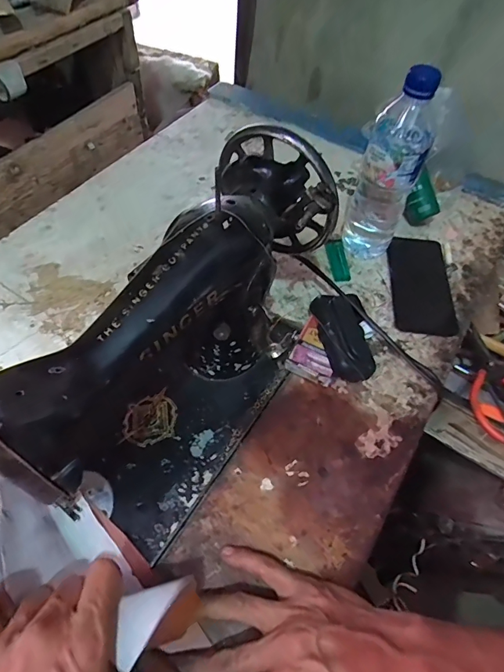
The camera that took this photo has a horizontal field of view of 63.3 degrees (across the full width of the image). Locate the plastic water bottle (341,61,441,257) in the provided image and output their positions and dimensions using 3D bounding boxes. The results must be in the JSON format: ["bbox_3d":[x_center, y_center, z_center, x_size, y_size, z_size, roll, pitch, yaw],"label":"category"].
[{"bbox_3d":[0.160,-0.187,0.484,0.067,0.235,0.054,19,58,9],"label":"plastic water bottle"}]

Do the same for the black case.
[{"bbox_3d":[0.110,-0.001,0.469,0.063,0.036,0.111,-8,58,-9],"label":"black case"}]

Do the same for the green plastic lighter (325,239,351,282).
[{"bbox_3d":[0.118,-0.104,0.557,0.023,0.010,0.070,-2,57,-5],"label":"green plastic lighter"}]

